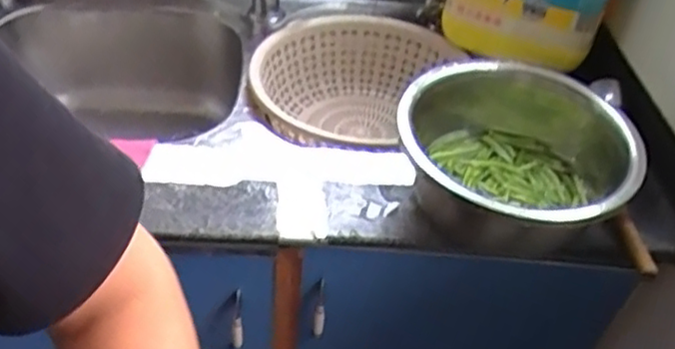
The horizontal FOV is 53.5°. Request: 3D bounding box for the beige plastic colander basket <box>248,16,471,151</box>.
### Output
[{"bbox_3d":[0.004,-0.097,0.892,0.244,0.112,0.277,28,47,22],"label":"beige plastic colander basket"}]

